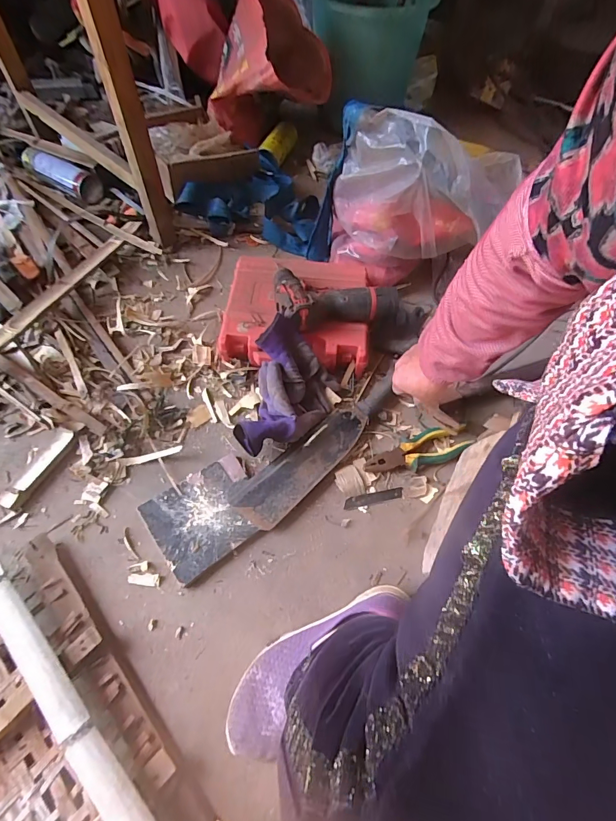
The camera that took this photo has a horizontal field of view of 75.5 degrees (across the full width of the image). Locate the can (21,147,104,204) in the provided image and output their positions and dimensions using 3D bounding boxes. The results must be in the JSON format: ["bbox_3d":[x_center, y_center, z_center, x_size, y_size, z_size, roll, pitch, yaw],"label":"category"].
[{"bbox_3d":[-0.588,-0.559,0.934,0.210,0.056,0.054,25,62,15],"label":"can"}]

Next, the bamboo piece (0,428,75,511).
[{"bbox_3d":[-0.396,0.083,0.585,0.036,0.019,0.129,21,60,10],"label":"bamboo piece"}]

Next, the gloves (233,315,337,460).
[{"bbox_3d":[-0.028,-0.030,0.617,0.125,0.101,0.210,8,59,6],"label":"gloves"}]

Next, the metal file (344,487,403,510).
[{"bbox_3d":[0.099,0.131,0.597,0.092,0.004,0.019,-10,60,-9],"label":"metal file"}]

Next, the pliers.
[{"bbox_3d":[0.171,0.061,0.627,0.174,0.026,0.056,-14,60,-11],"label":"pliers"}]

